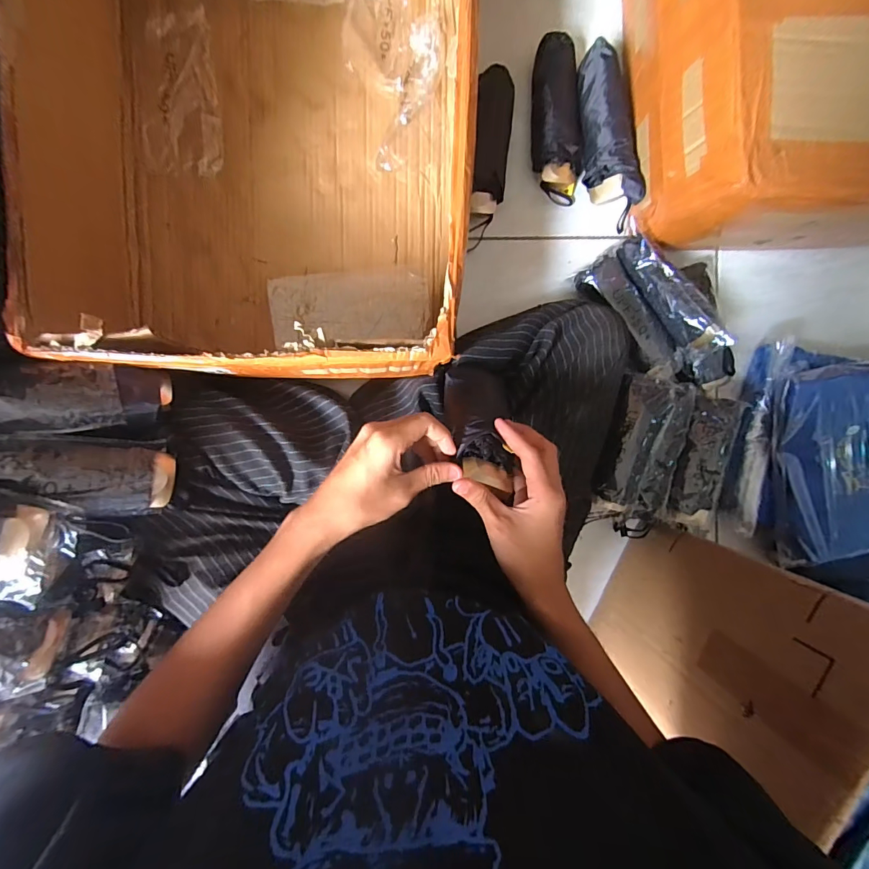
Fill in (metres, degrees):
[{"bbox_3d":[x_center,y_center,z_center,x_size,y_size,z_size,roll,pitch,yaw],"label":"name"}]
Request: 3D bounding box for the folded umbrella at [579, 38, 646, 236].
[{"bbox_3d":[0.227,-0.383,0.544,0.067,0.055,0.197,-9,95,-6],"label":"folded umbrella"}]

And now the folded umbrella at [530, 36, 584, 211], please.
[{"bbox_3d":[0.160,-0.409,0.541,0.066,0.040,0.185,-7,95,-6],"label":"folded umbrella"}]

